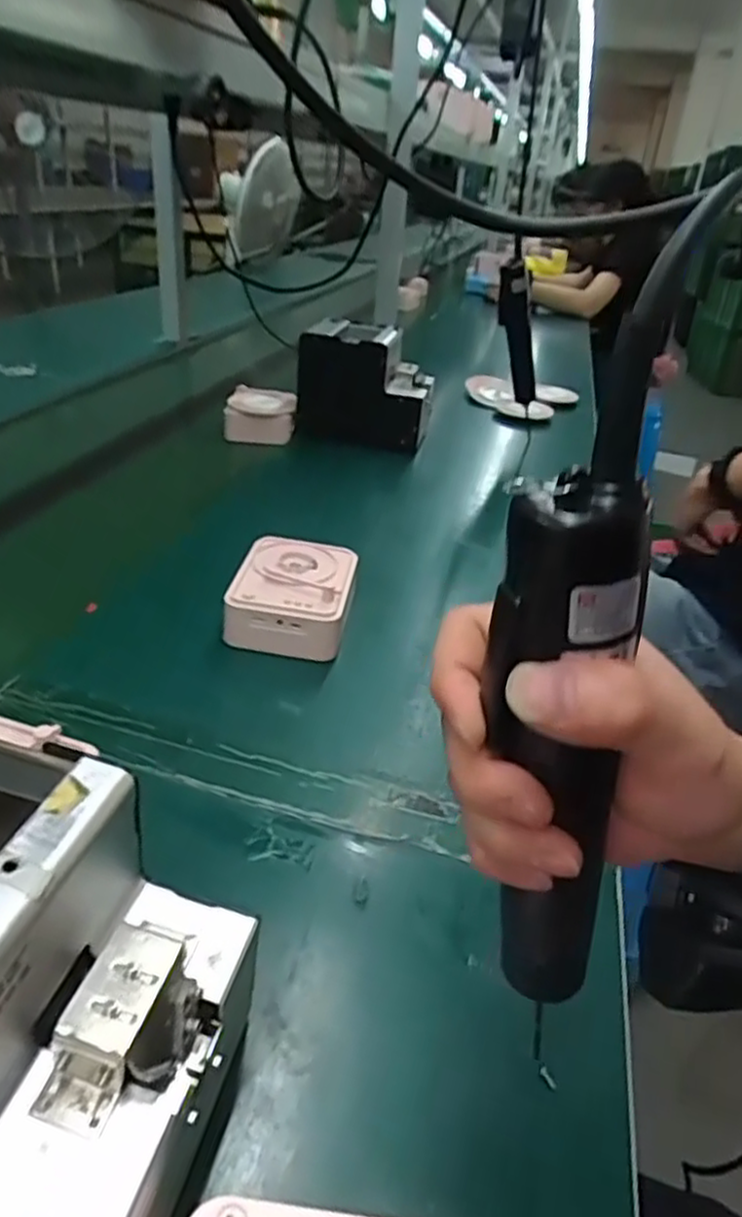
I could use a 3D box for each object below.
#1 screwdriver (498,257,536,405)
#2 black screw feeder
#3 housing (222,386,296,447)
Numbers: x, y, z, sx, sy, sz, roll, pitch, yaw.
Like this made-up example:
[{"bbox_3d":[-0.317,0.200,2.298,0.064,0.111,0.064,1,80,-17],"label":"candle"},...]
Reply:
[{"bbox_3d":[0.215,-0.393,1.056,0.038,0.244,0.034,25,69,28],"label":"screwdriver"},{"bbox_3d":[-0.003,-0.323,1.066,0.191,0.162,0.148,8,32,4],"label":"black screw feeder"},{"bbox_3d":[-0.160,-0.284,1.056,0.099,0.057,0.088,4,32,-3],"label":"housing"}]

